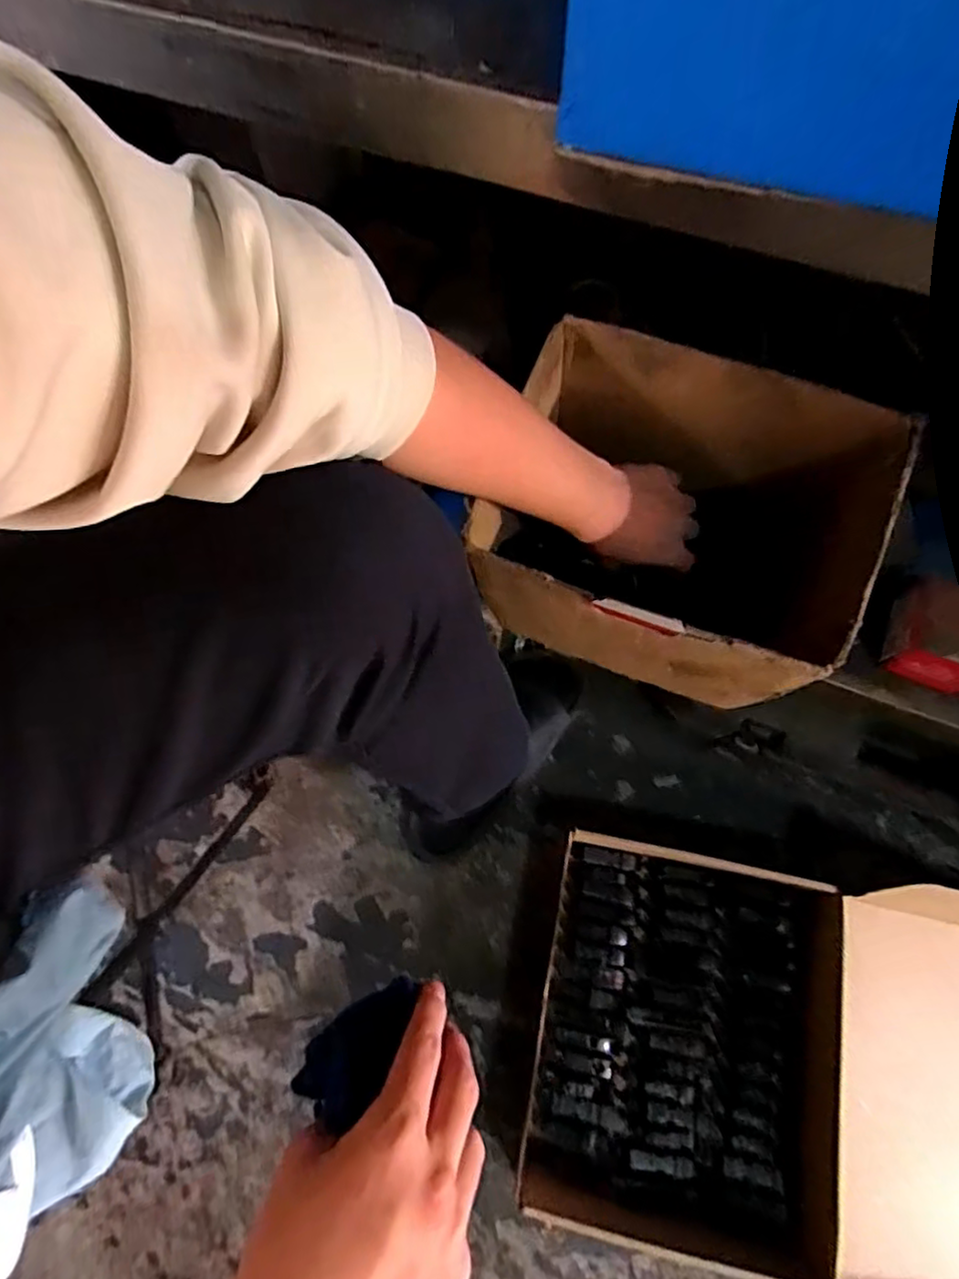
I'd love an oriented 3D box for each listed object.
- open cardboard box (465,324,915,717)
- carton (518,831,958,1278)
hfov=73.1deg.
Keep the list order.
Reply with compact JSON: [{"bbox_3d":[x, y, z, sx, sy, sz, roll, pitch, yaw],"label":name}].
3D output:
[{"bbox_3d":[0.143,-0.080,0.495,0.256,0.157,0.195,20,70,8],"label":"open cardboard box"},{"bbox_3d":[0.350,0.406,0.604,0.590,0.118,0.344,12,69,5],"label":"carton"}]

